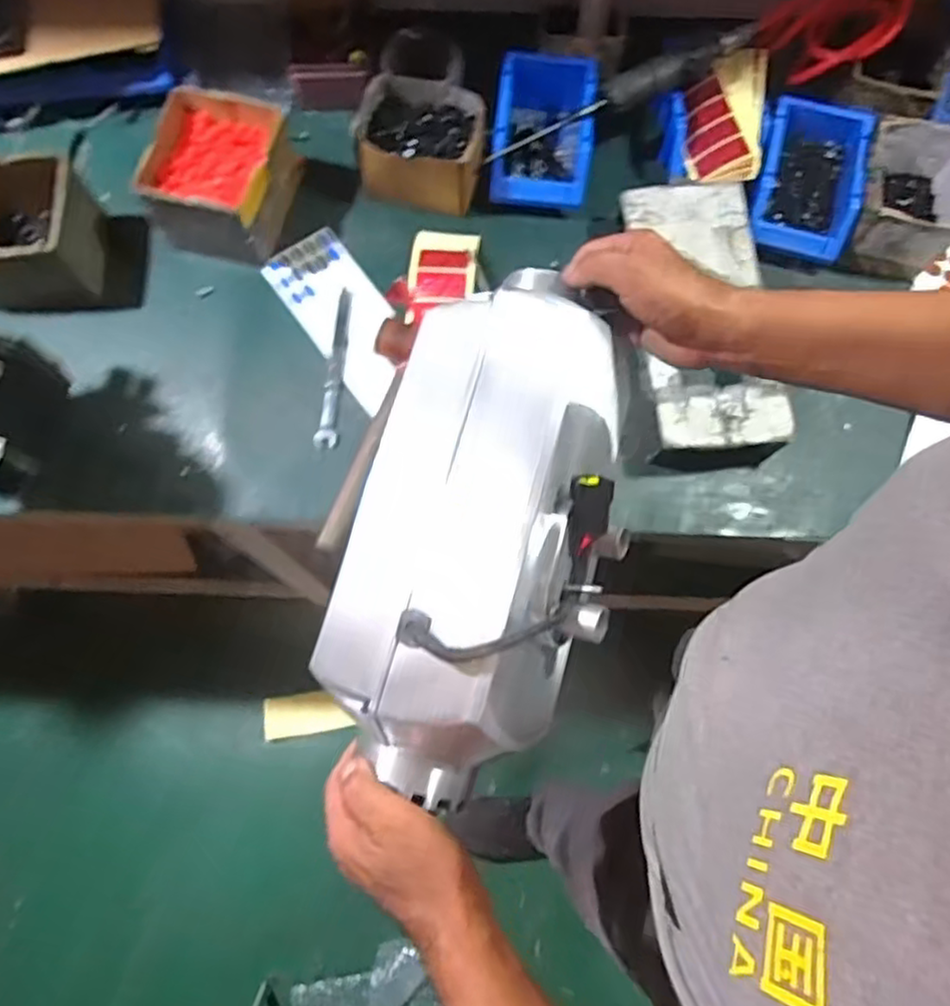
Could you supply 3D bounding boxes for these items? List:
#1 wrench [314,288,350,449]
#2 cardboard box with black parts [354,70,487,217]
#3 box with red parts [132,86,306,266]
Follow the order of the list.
[{"bbox_3d":[-0.160,-0.160,0.805,0.025,0.006,0.204,5,73,1],"label":"wrench"},{"bbox_3d":[-0.065,-0.442,0.848,0.152,0.071,0.123,6,73,1],"label":"cardboard box with black parts"},{"bbox_3d":[-0.307,-0.394,0.829,0.154,0.093,0.167,10,73,2],"label":"box with red parts"}]

